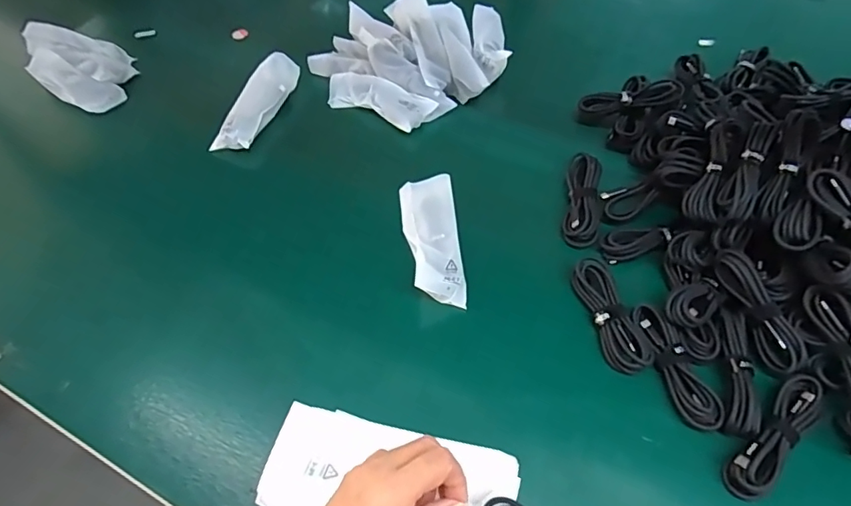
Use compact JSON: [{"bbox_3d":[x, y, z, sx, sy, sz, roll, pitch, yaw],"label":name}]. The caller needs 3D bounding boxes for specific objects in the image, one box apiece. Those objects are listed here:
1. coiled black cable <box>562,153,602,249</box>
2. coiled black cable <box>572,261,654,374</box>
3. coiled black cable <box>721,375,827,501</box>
[{"bbox_3d":[0.167,-0.057,0.537,0.033,0.028,0.108,8,56,9],"label":"coiled black cable"},{"bbox_3d":[0.167,0.057,0.459,0.033,0.029,0.107,-14,55,-6],"label":"coiled black cable"},{"bbox_3d":[0.272,0.142,0.391,0.111,0.023,0.032,-38,61,-21],"label":"coiled black cable"}]

